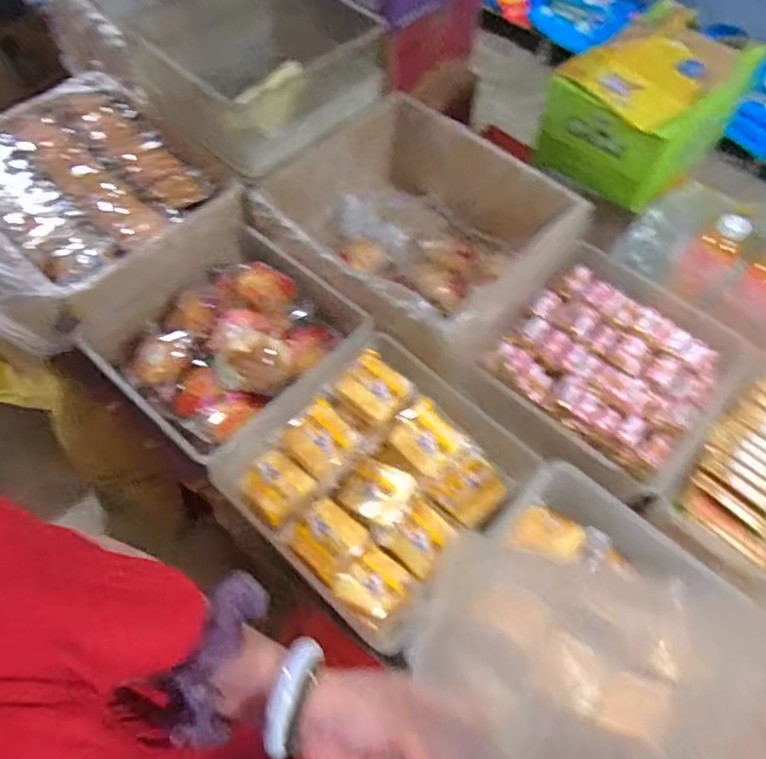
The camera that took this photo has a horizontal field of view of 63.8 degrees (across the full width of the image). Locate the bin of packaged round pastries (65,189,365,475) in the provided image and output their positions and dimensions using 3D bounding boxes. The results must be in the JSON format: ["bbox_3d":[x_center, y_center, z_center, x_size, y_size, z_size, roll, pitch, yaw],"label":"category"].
[{"bbox_3d":[-0.224,-0.065,0.857,0.318,0.123,0.300,41,67,20],"label":"bin of packaged round pastries"}]

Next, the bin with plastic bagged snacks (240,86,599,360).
[{"bbox_3d":[0.041,-0.222,0.973,0.415,0.179,0.354,33,65,17],"label":"bin with plastic bagged snacks"}]

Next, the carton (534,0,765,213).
[{"bbox_3d":[0.504,-0.528,1.189,0.260,0.190,0.379,39,66,19],"label":"carton"}]

